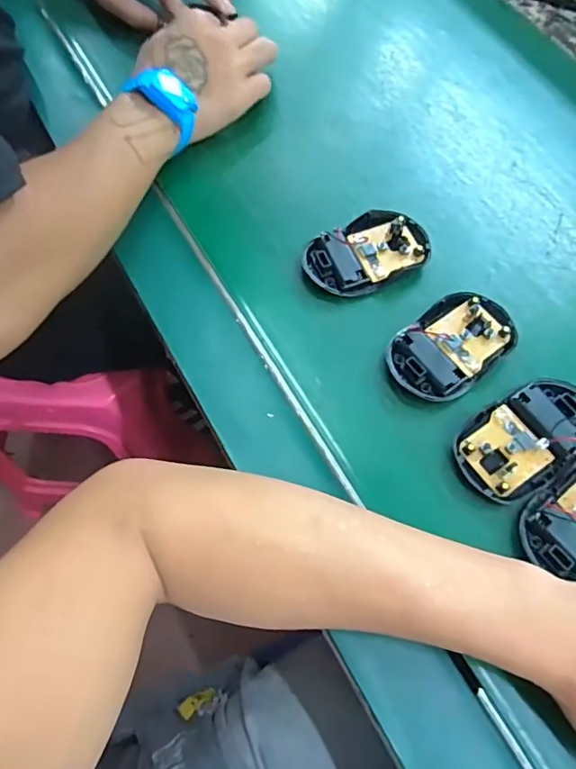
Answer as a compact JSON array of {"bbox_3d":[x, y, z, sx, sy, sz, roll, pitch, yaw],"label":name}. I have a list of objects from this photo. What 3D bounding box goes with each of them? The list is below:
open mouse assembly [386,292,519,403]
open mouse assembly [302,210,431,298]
[{"bbox_3d":[0.113,-0.026,0.379,0.094,0.020,0.058,-39,71,-16],"label":"open mouse assembly"},{"bbox_3d":[0.057,-0.097,0.408,0.093,0.019,0.057,-29,69,-13],"label":"open mouse assembly"}]

